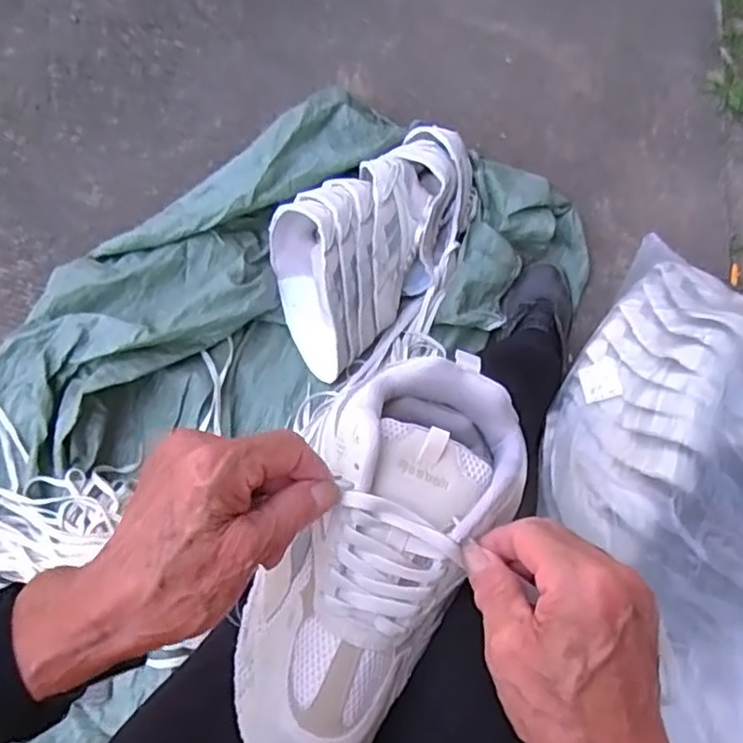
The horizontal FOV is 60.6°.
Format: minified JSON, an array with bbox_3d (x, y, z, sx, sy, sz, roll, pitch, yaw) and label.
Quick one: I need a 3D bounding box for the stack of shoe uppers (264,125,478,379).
[{"bbox_3d":[0.005,-0.187,0.868,0.187,0.152,0.336,41,72,14],"label":"stack of shoe uppers"}]

